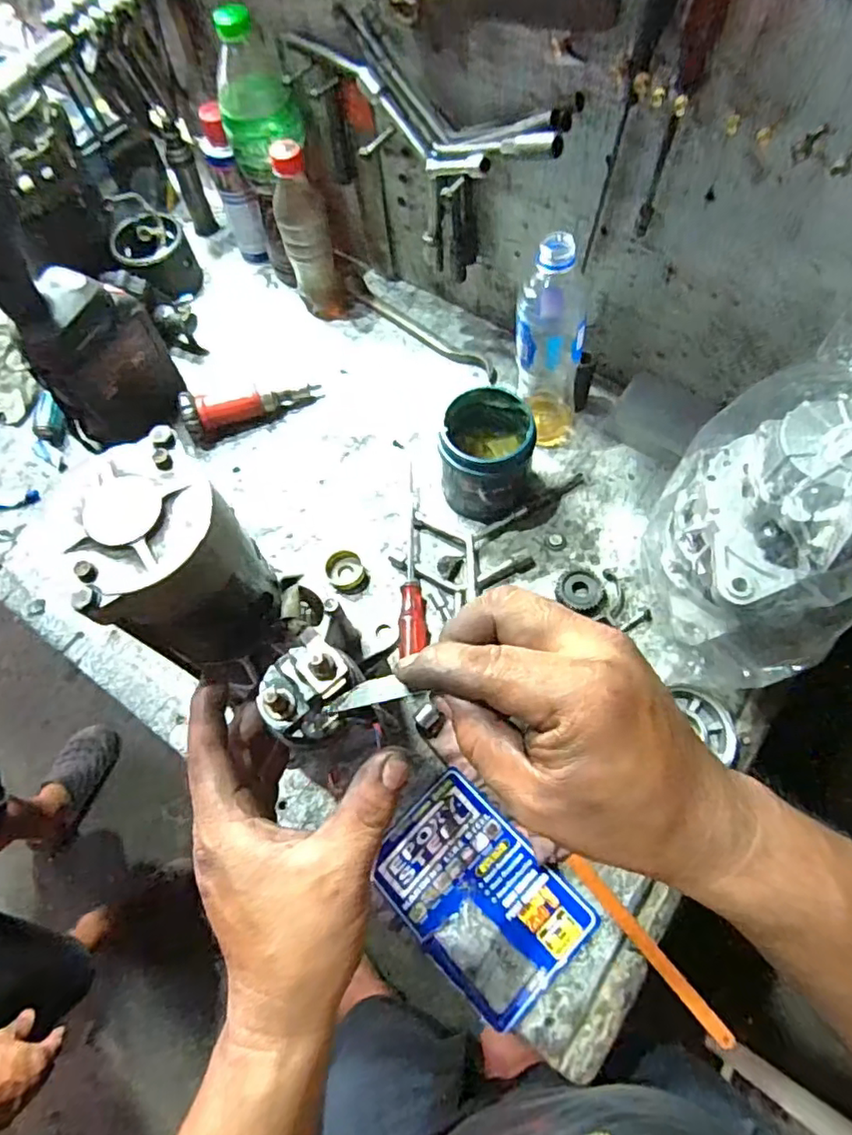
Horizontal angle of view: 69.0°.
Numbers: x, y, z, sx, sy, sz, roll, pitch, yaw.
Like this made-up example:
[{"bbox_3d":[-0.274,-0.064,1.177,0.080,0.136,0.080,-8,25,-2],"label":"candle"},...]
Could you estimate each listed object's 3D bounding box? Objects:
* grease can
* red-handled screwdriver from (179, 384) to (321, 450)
[{"bbox_3d":[0.061,-0.112,0.603,0.084,0.089,0.098,7,67,5],"label":"grease can"},{"bbox_3d":[-0.194,-0.185,0.686,0.151,0.047,0.041,-24,68,-8],"label":"red-handled screwdriver"}]

